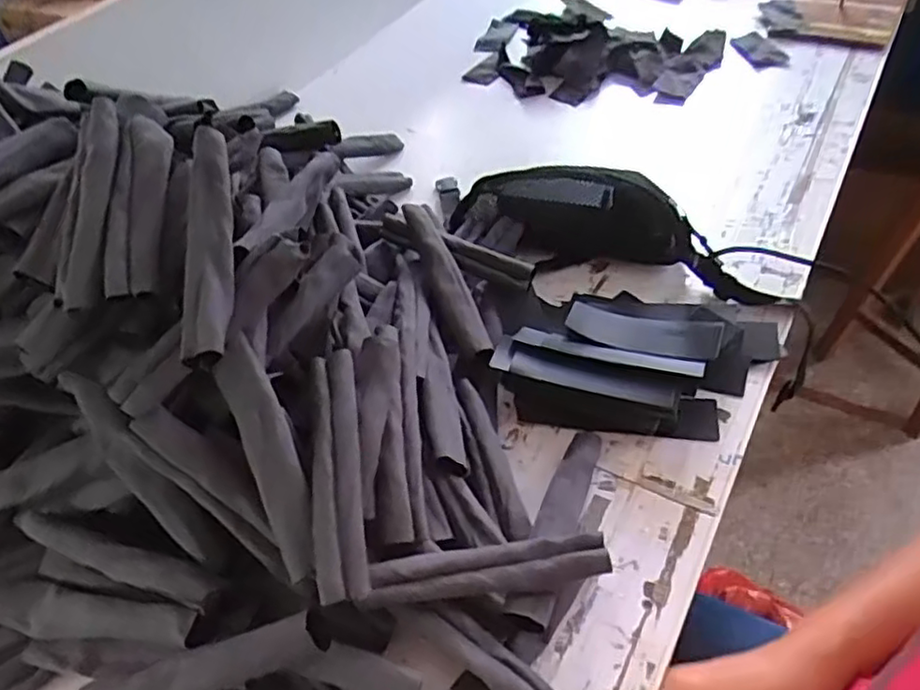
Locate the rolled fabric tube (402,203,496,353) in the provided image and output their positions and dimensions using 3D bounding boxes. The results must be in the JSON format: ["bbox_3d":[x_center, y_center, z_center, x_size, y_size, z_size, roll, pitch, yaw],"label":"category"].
[{"bbox_3d":[-0.018,-0.067,0.671,0.043,0.031,0.180,-19,67,-11],"label":"rolled fabric tube"}]

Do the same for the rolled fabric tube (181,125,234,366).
[{"bbox_3d":[-0.184,-0.077,0.482,0.032,0.022,0.182,-6,72,0],"label":"rolled fabric tube"}]

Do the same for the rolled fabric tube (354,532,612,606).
[{"bbox_3d":[0.021,0.168,0.491,0.178,0.024,0.034,-9,47,-1],"label":"rolled fabric tube"}]

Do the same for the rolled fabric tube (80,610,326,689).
[{"bbox_3d":[-0.187,0.231,0.462,0.183,0.027,0.036,-21,49,5],"label":"rolled fabric tube"}]

